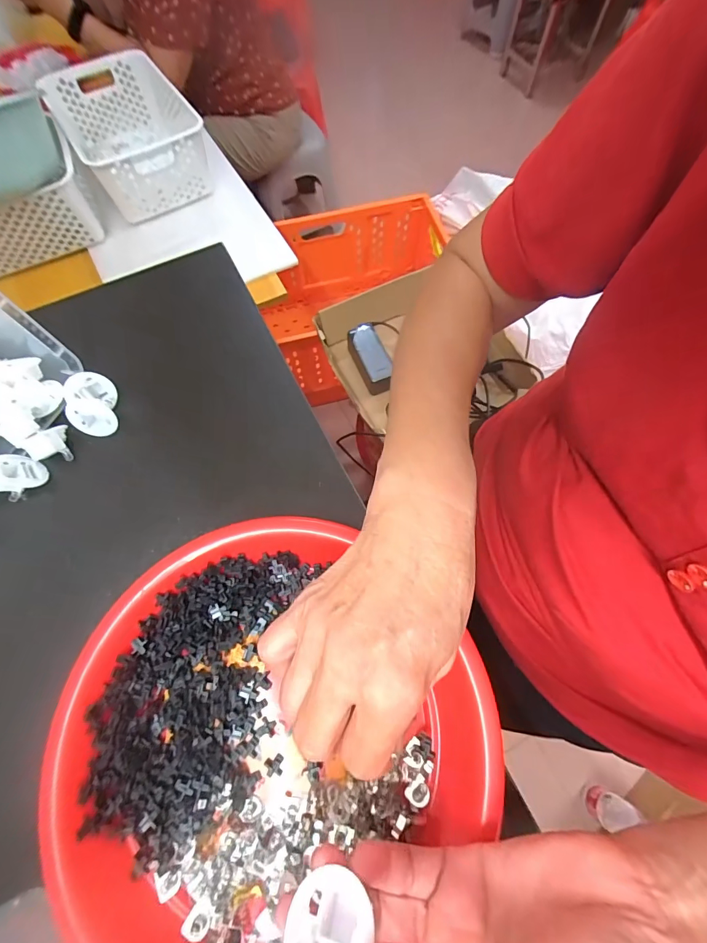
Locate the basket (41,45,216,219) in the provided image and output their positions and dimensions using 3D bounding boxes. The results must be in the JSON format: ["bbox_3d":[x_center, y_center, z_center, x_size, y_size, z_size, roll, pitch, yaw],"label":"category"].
[{"bbox_3d":[-0.419,-0.635,0.754,0.221,0.110,0.313,-27,70,-10],"label":"basket"}]

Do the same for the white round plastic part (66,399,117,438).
[{"bbox_3d":[-0.195,-0.041,0.295,0.031,0.029,0.009,-16,30,-3],"label":"white round plastic part"}]

